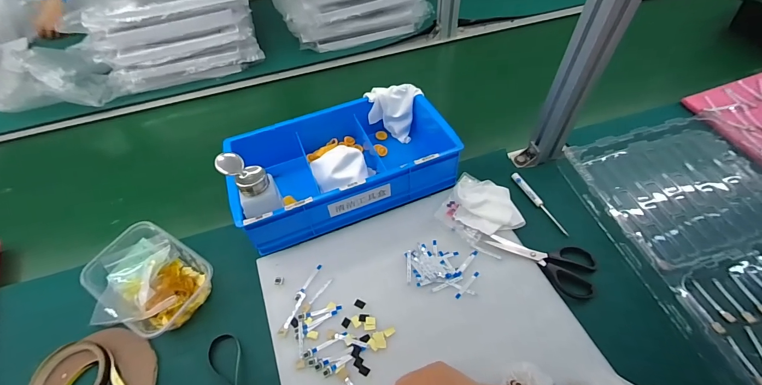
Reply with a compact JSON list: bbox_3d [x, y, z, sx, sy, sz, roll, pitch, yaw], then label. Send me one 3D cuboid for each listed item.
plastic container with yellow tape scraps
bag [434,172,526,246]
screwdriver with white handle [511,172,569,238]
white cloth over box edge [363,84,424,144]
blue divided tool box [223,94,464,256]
[{"bbox_3d":[-0.338,0.129,0.504,0.163,0.052,0.130,25,59,20],"label":"plastic container with yellow tape scraps"},{"bbox_3d":[0.157,0.030,0.542,0.115,0.019,0.114,28,60,22],"label":"bag"},{"bbox_3d":[0.256,0.016,0.561,0.014,0.011,0.132,-23,56,-13],"label":"screwdriver with white handle"},{"bbox_3d":[0.026,-0.156,0.661,0.098,0.081,0.073,15,56,14],"label":"white cloth over box edge"},{"bbox_3d":[-0.065,-0.061,0.586,0.347,0.094,0.215,-18,55,-9],"label":"blue divided tool box"}]

